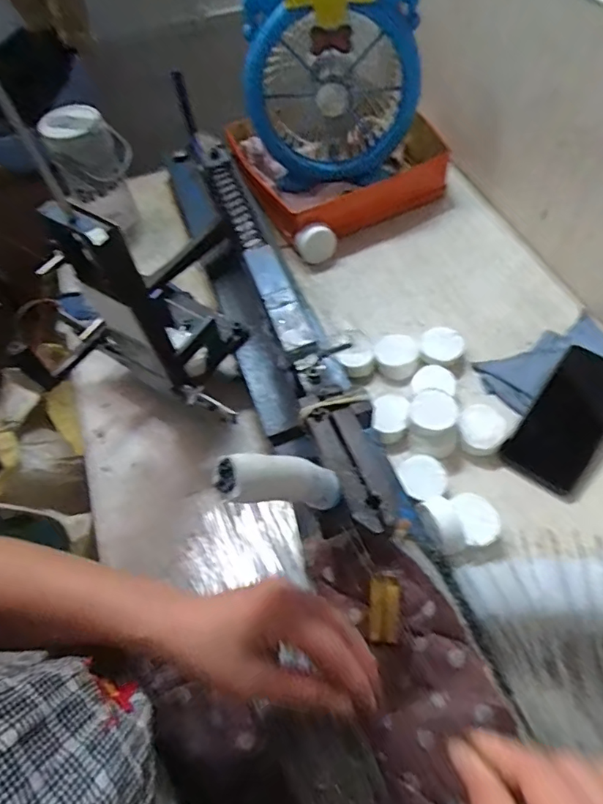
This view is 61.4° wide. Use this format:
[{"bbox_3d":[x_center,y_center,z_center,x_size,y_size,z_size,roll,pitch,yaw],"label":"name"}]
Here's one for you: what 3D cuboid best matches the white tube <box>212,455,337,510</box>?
[{"bbox_3d":[-0.008,0.047,0.294,0.023,0.093,0.022,-12,70,37],"label":"white tube"}]

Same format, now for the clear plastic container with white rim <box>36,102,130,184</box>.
[{"bbox_3d":[-0.277,-0.333,0.665,0.095,0.072,0.085,-28,61,-12],"label":"clear plastic container with white rim"}]

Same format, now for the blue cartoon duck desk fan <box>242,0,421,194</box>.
[{"bbox_3d":[0.039,-0.434,0.661,0.212,0.272,0.117,-17,59,-6],"label":"blue cartoon duck desk fan"}]

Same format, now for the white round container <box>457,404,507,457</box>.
[{"bbox_3d":[0.185,0.029,0.522,0.047,0.020,0.050,20,63,16],"label":"white round container"}]

